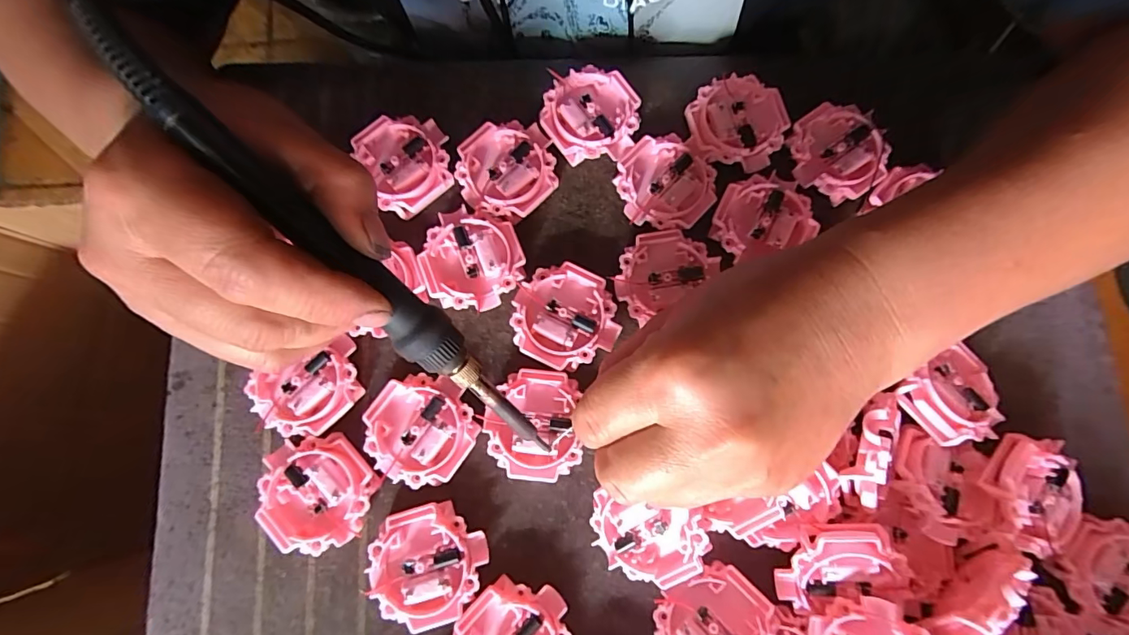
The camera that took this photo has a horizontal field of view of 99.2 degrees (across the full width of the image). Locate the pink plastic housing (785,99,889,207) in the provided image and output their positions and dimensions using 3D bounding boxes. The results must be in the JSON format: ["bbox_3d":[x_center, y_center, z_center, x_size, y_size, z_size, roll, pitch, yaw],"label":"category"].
[{"bbox_3d":[0.149,-0.091,0.262,0.049,0.010,0.052,-36,82,-6],"label":"pink plastic housing"}]

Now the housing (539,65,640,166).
[{"bbox_3d":[0.014,-0.112,0.266,0.051,0.011,0.050,2,80,0],"label":"housing"}]

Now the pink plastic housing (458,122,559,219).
[{"bbox_3d":[-0.031,-0.080,0.260,0.051,0.010,0.050,0,80,-1],"label":"pink plastic housing"}]

